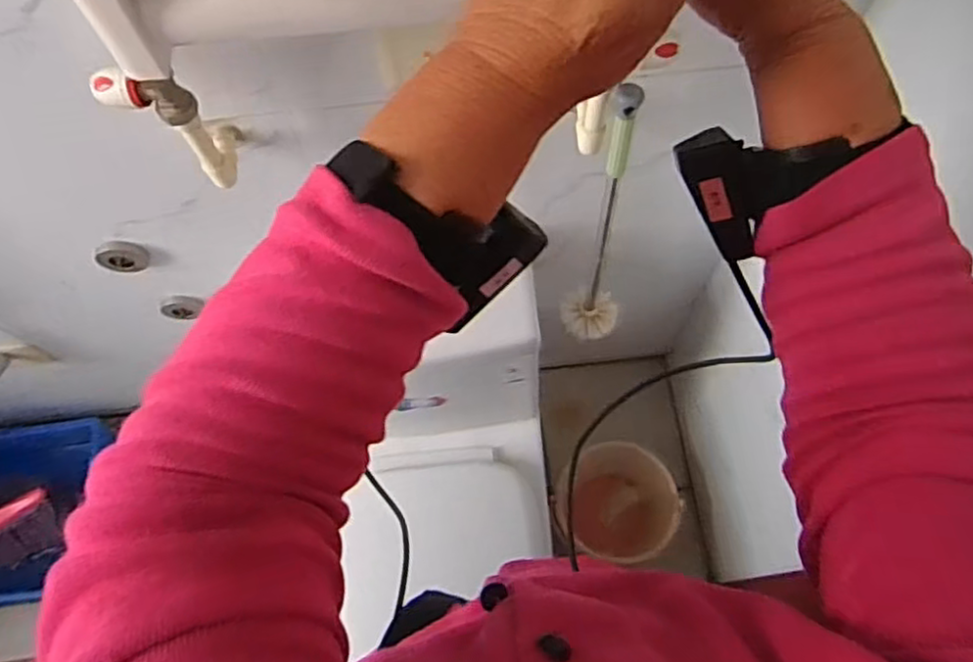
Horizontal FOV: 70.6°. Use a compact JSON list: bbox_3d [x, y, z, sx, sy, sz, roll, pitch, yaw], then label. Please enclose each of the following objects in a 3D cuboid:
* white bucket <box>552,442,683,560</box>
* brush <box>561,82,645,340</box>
[{"bbox_3d":[0.254,0.340,1.342,0.231,0.177,0.212,25,71,11],"label":"white bucket"},{"bbox_3d":[0.146,-0.107,0.819,0.080,0.440,0.074,20,70,9],"label":"brush"}]

